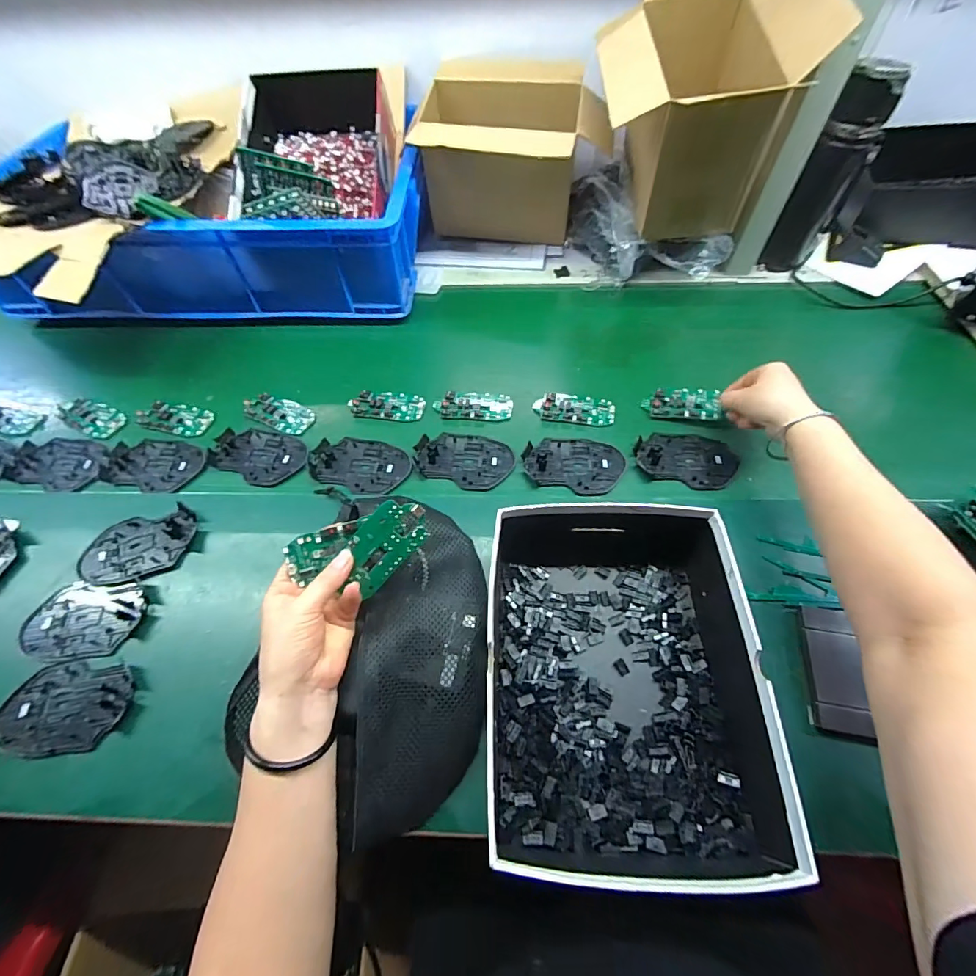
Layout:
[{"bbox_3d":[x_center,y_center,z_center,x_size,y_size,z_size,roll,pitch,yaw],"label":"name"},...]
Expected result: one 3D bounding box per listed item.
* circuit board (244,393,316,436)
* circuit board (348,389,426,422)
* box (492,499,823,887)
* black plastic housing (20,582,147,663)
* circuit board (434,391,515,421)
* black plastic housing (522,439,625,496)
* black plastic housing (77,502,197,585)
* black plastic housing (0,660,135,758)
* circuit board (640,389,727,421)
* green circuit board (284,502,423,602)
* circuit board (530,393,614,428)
[{"bbox_3d":[-0.268,-0.099,0.566,0.090,0.009,0.048,21,61,14],"label":"circuit board"},{"bbox_3d":[-0.129,-0.109,0.568,0.092,0.012,0.047,2,58,3],"label":"circuit board"},{"bbox_3d":[0.102,0.147,0.350,0.202,0.086,0.247,1,58,2],"label":"box"},{"bbox_3d":[-0.393,0.128,0.427,0.104,0.011,0.072,-4,58,-2],"label":"black plastic housing"},{"bbox_3d":[-0.019,-0.106,0.565,0.099,0.008,0.043,3,58,3],"label":"circuit board"},{"bbox_3d":[0.099,-0.028,0.513,0.112,0.011,0.072,13,59,9],"label":"black plastic housing"},{"bbox_3d":[-0.369,0.062,0.464,0.109,0.009,0.072,-14,59,-7],"label":"black plastic housing"},{"bbox_3d":[-0.372,0.193,0.387,0.108,0.009,0.072,4,58,3],"label":"black plastic housing"},{"bbox_3d":[0.237,-0.104,0.541,0.089,0.012,0.043,3,58,12],"label":"circuit board"},{"bbox_3d":[-0.104,0.055,0.371,0.114,0.012,0.064,-21,97,0],"label":"green circuit board"},{"bbox_3d":[0.110,-0.104,0.556,0.098,0.008,0.049,9,59,7],"label":"circuit board"}]

